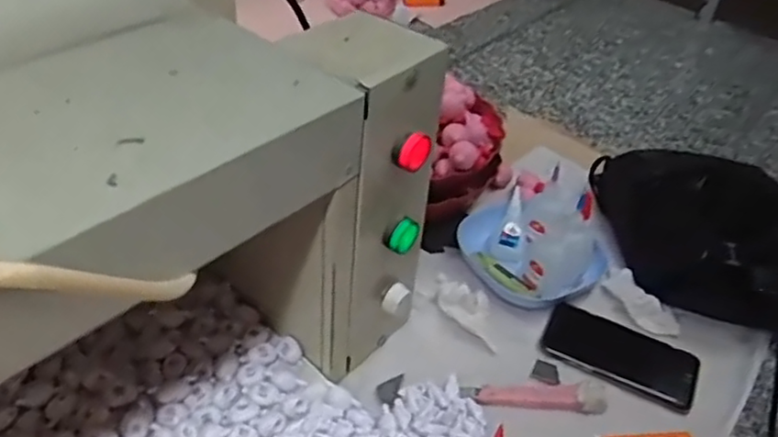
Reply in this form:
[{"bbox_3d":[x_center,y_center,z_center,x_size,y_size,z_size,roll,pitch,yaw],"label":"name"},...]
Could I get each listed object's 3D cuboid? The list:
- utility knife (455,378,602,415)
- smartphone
[{"bbox_3d":[0.123,0.149,0.559,0.120,0.014,0.028,2,41,-6],"label":"utility knife"},{"bbox_3d":[0.212,0.123,0.608,0.139,0.009,0.068,20,42,15],"label":"smartphone"}]

